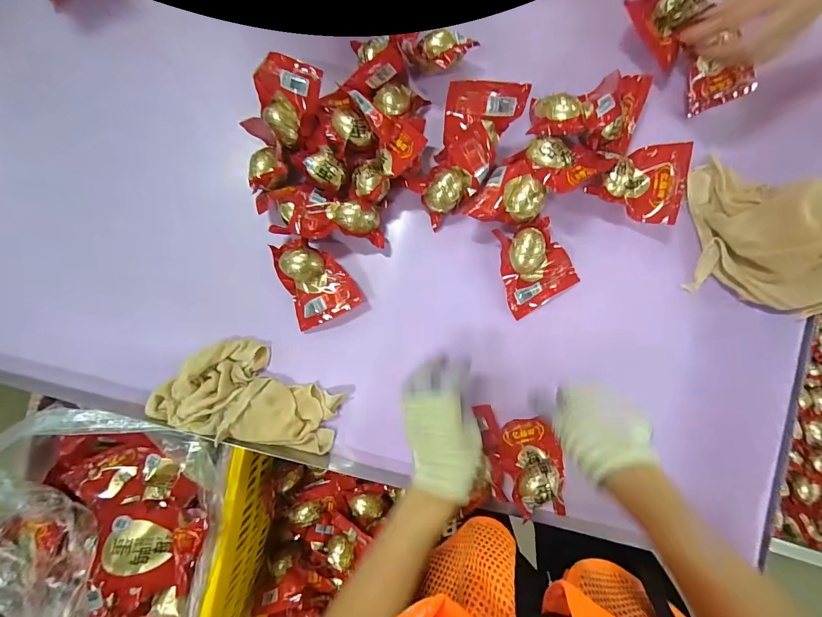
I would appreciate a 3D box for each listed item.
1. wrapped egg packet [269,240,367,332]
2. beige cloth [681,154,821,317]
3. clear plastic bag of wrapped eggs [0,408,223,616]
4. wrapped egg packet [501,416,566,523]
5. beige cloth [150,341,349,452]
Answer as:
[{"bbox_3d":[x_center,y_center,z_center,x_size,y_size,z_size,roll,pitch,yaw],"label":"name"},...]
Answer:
[{"bbox_3d":[-0.124,-0.039,0.476,0.086,0.033,0.110,-23,88,1],"label":"wrapped egg packet"},{"bbox_3d":[0.442,-0.090,0.444,0.176,0.077,0.176,10,89,2],"label":"beige cloth"},{"bbox_3d":[-0.429,0.379,0.486,0.281,0.112,0.482,12,89,2],"label":"clear plastic bag of wrapped eggs"},{"bbox_3d":[0.153,0.195,0.456,0.073,0.047,0.104,-6,89,2],"label":"wrapped egg packet"},{"bbox_3d":[-0.206,0.111,0.472,0.232,0.040,0.123,18,89,2],"label":"beige cloth"}]

